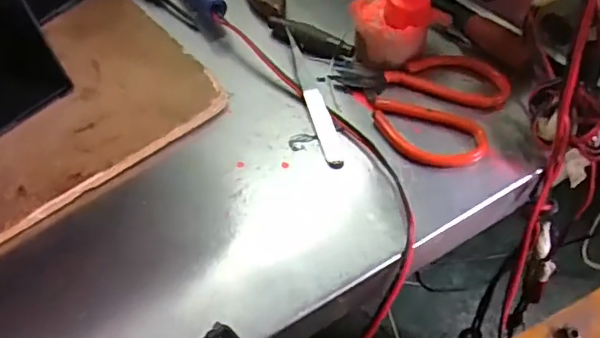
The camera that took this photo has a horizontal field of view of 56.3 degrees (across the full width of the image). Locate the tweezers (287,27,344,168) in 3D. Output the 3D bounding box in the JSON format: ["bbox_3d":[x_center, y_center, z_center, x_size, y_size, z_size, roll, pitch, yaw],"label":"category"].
[{"bbox_3d":[0.008,-0.049,0.354,0.012,0.010,0.111,-12,53,-6],"label":"tweezers"}]

